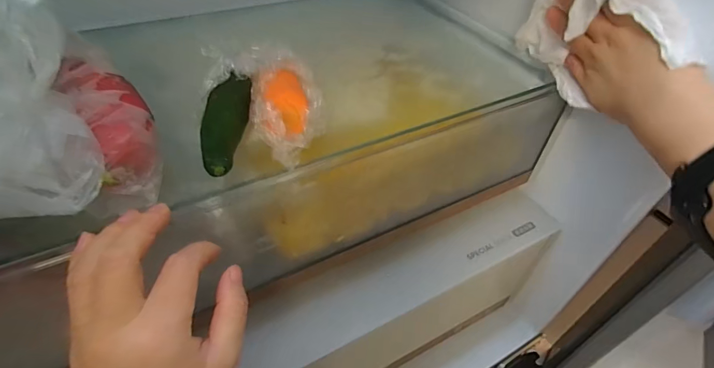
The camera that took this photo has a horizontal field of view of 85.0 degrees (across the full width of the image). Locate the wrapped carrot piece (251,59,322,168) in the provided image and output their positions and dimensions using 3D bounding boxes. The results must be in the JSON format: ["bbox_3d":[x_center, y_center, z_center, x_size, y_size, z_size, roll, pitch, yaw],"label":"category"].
[{"bbox_3d":[-0.054,-0.059,0.299,0.049,0.035,0.072,-6,46,-11],"label":"wrapped carrot piece"}]

